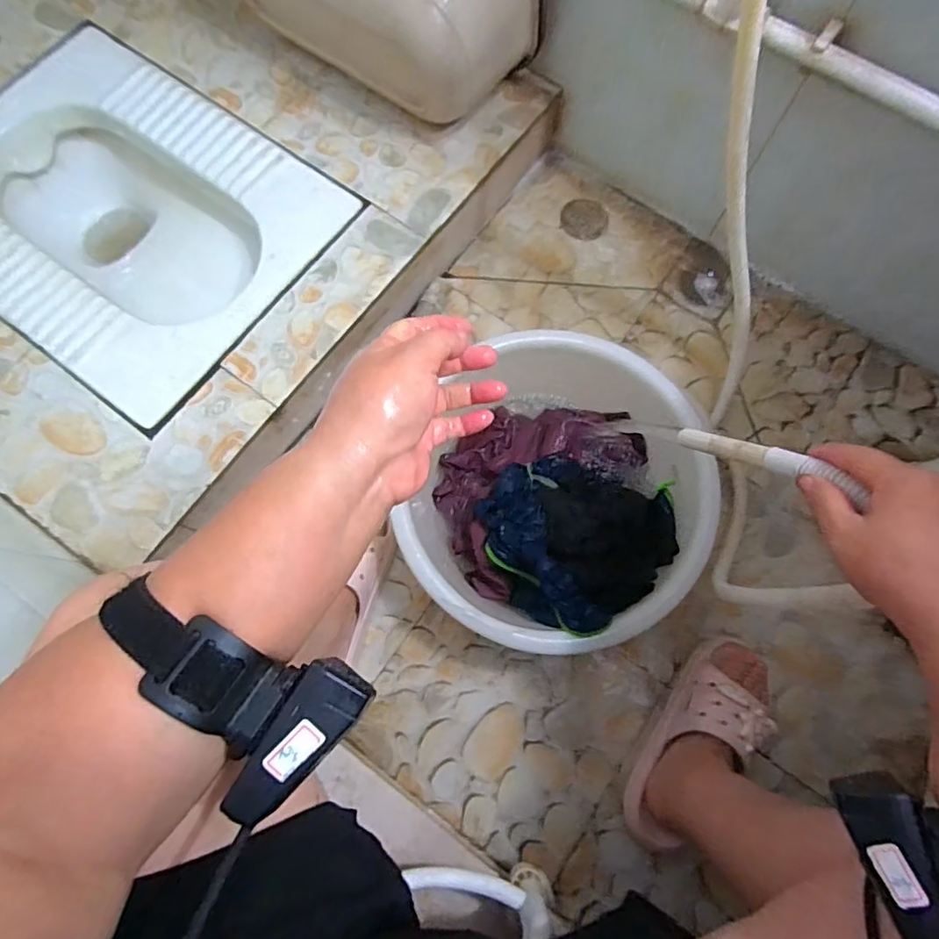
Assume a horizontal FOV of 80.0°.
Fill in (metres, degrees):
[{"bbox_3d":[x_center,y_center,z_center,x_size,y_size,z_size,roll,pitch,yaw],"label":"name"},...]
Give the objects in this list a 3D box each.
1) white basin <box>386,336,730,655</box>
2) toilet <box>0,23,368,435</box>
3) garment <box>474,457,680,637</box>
[{"bbox_3d":[0.111,0.035,0.684,0.309,0.155,0.362,36,77,8],"label":"white basin"},{"bbox_3d":[-0.477,-0.334,0.833,0.531,0.181,0.408,35,77,8],"label":"toilet"},{"bbox_3d":[0.116,0.074,0.637,0.204,0.086,0.196,0,75,-1],"label":"garment"}]

